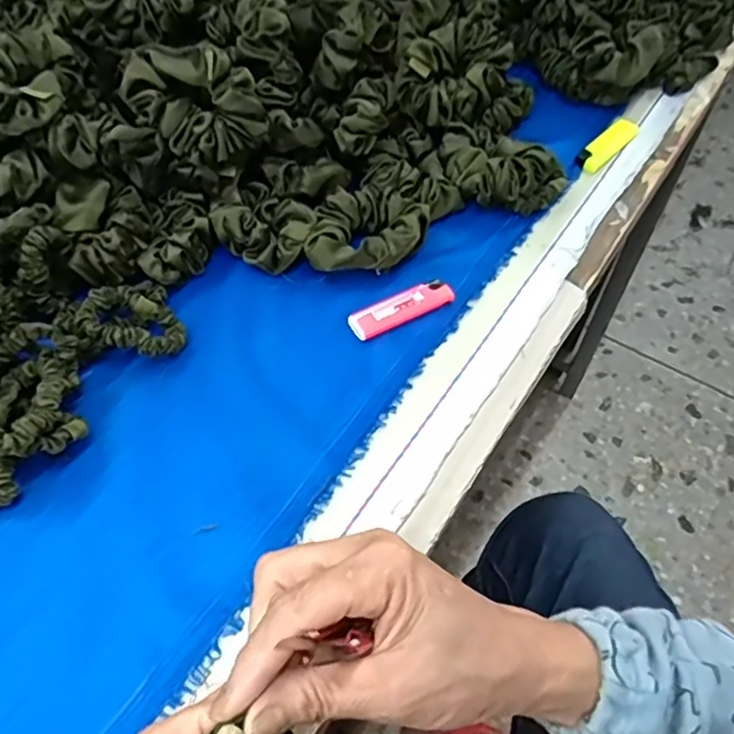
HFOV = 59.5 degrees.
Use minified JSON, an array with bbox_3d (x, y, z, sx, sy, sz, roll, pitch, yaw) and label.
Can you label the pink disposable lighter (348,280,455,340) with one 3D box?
[{"bbox_3d":[0.027,-0.045,0.484,0.080,0.010,0.024,-21,57,-16],"label":"pink disposable lighter"}]

